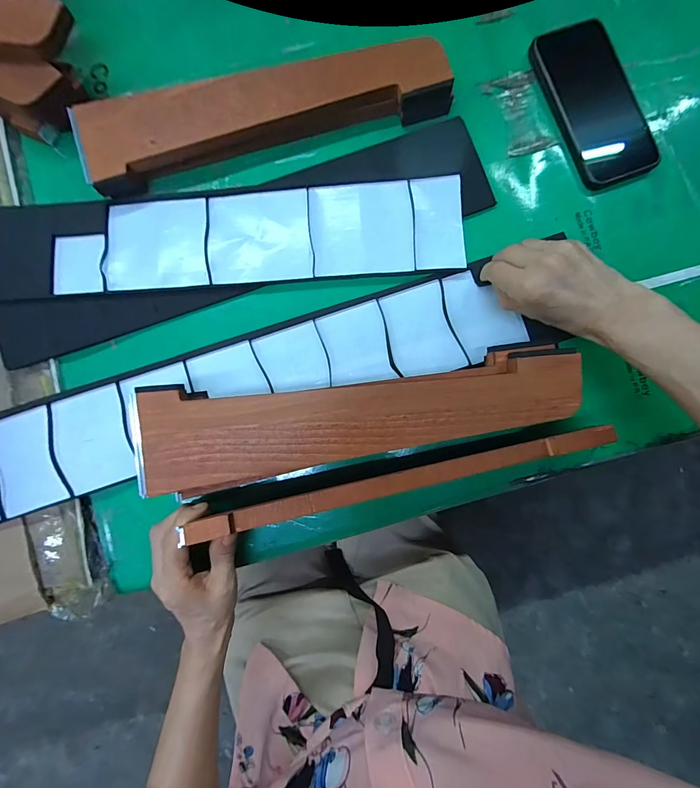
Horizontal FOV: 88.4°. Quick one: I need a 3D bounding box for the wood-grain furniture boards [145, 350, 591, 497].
[{"bbox_3d":[0.010,0.019,0.281,0.339,0.018,0.078,-7,85,0],"label":"wood-grain furniture boards"}]

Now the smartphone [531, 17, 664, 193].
[{"bbox_3d":[0.241,-0.288,0.357,0.081,0.011,0.163,-21,86,-2],"label":"smartphone"}]

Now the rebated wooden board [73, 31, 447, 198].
[{"bbox_3d":[-0.079,-0.269,0.343,0.339,0.034,0.069,-15,86,-2],"label":"rebated wooden board"}]

